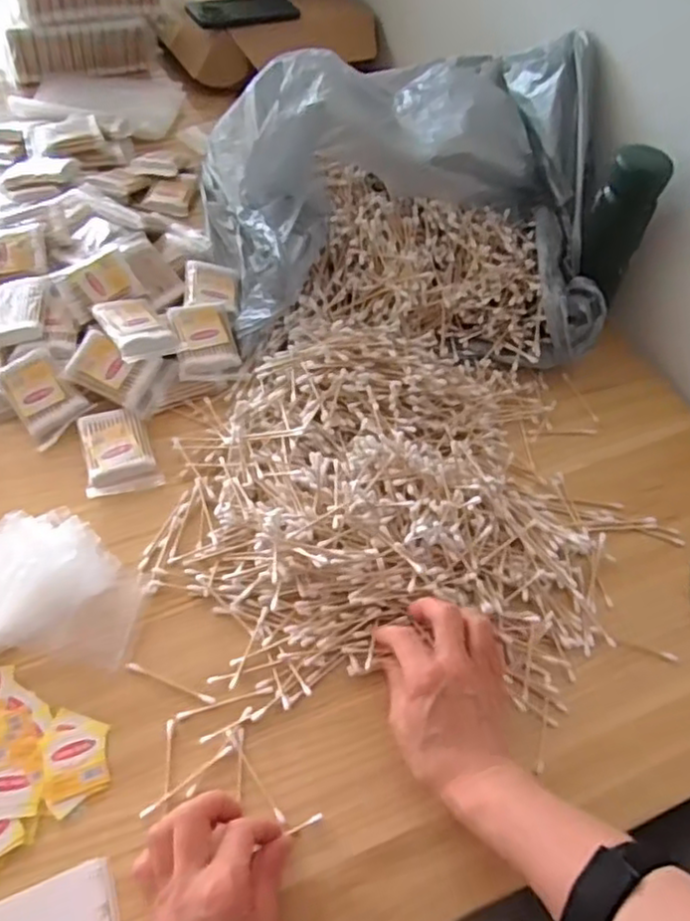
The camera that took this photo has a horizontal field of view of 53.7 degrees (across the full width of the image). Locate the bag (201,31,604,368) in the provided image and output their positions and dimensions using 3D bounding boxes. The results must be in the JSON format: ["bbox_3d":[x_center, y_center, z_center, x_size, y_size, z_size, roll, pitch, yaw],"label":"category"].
[{"bbox_3d":[0.055,-0.262,0.681,0.393,0.175,0.310,1,56,-4],"label":"bag"}]

